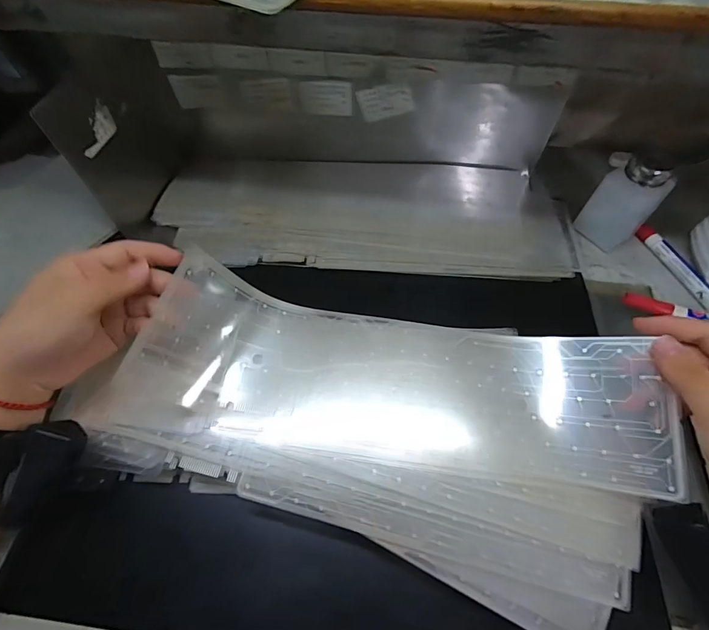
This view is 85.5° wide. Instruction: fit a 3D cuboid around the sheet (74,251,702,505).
[{"bbox_3d":[0.023,0.043,0.293,0.401,0.072,0.117,8,58,3],"label":"sheet"}]

